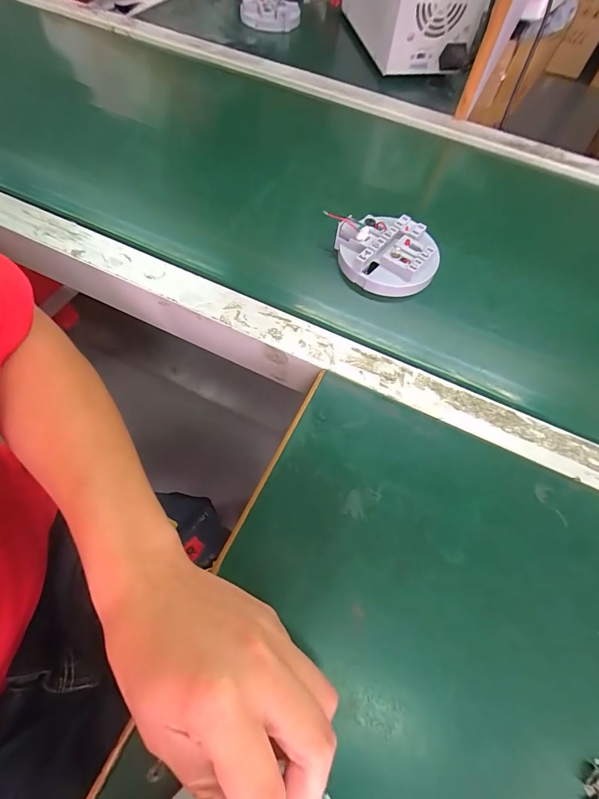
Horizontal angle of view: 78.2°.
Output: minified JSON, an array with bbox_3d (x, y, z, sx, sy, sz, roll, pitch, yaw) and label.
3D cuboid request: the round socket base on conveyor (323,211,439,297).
[{"bbox_3d":[0.089,-0.150,0.376,0.102,0.024,0.086,3,62,-2],"label":"round socket base on conveyor"}]

